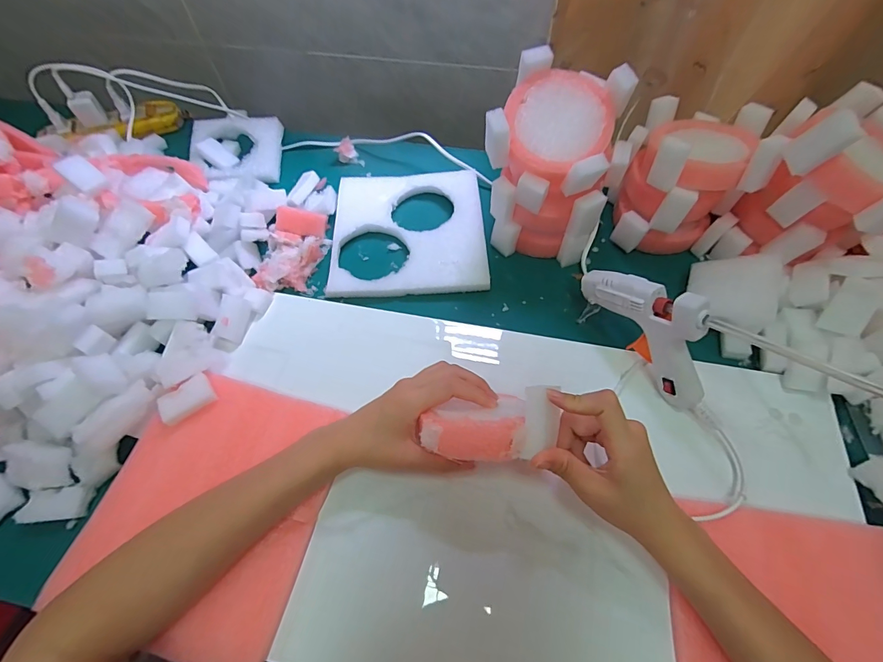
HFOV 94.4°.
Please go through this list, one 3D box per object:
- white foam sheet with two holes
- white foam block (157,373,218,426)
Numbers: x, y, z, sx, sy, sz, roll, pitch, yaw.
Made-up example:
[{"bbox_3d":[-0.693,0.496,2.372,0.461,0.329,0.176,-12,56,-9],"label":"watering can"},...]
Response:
[{"bbox_3d":[-0.039,-0.121,0.484,0.174,0.015,0.176,-3,60,0],"label":"white foam sheet with two holes"},{"bbox_3d":[-0.224,0.061,0.360,0.045,0.012,0.026,-36,65,-18],"label":"white foam block"}]

